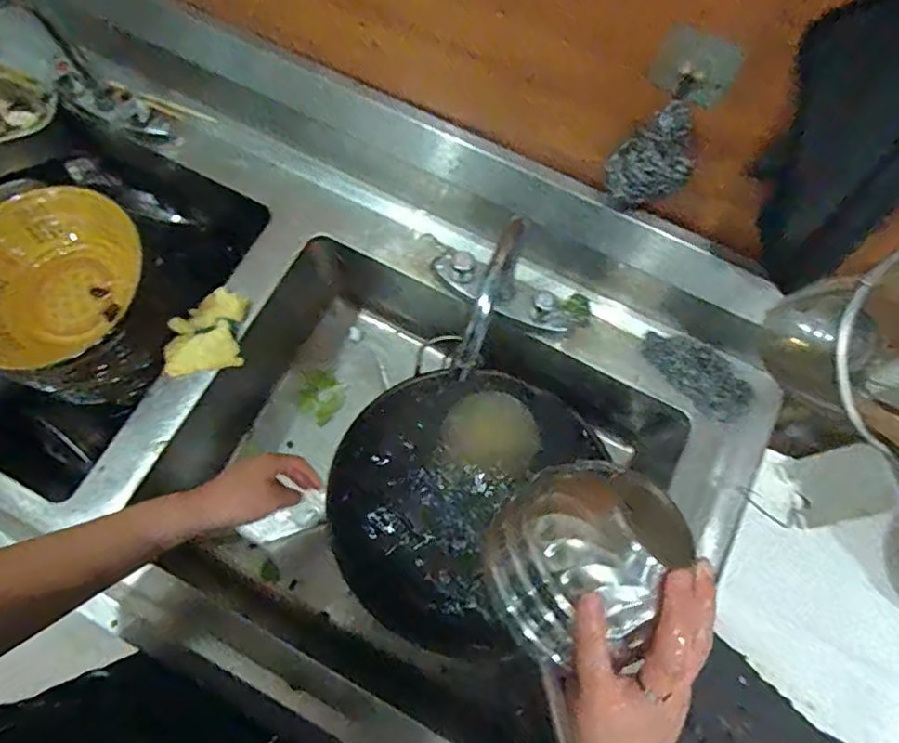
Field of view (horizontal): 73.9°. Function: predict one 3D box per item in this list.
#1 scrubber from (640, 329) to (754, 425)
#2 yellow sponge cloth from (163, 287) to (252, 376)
[{"bbox_3d":[0.274,-0.001,0.651,0.060,0.025,0.126,-39,77,-12],"label":"scrubber"},{"bbox_3d":[-0.273,-0.045,0.666,0.092,0.017,0.095,-6,73,-3],"label":"yellow sponge cloth"}]

